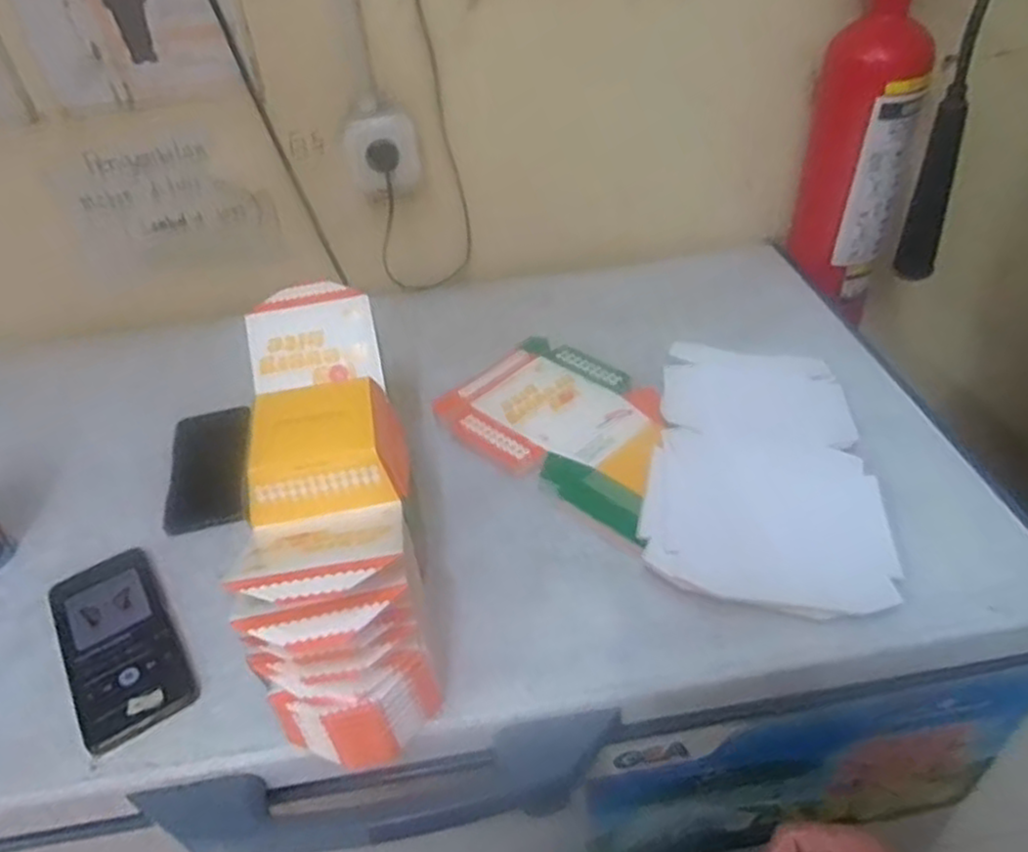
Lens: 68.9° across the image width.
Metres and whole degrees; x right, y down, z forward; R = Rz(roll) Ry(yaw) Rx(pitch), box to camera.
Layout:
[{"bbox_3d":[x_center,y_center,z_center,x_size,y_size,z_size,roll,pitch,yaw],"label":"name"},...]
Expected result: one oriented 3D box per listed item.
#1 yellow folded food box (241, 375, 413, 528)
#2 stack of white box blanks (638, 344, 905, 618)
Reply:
[{"bbox_3d":[-0.139,0.017,0.562,0.112,0.051,0.109,-10,41,-6],"label":"yellow folded food box"},{"bbox_3d":[0.222,0.023,0.673,0.191,0.016,0.315,4,41,10],"label":"stack of white box blanks"}]

